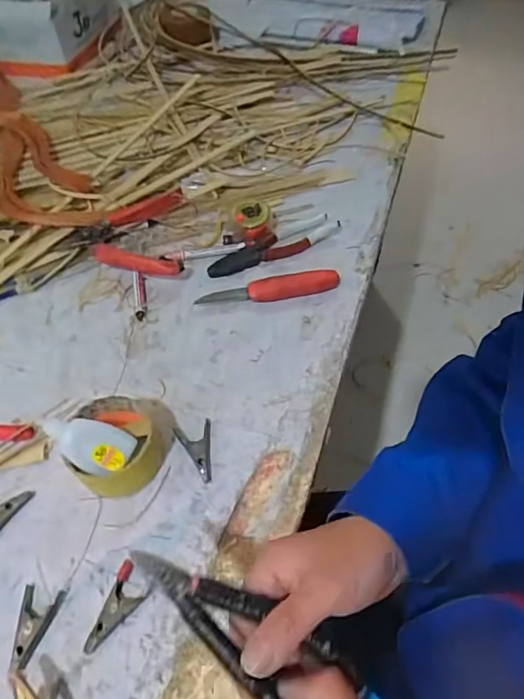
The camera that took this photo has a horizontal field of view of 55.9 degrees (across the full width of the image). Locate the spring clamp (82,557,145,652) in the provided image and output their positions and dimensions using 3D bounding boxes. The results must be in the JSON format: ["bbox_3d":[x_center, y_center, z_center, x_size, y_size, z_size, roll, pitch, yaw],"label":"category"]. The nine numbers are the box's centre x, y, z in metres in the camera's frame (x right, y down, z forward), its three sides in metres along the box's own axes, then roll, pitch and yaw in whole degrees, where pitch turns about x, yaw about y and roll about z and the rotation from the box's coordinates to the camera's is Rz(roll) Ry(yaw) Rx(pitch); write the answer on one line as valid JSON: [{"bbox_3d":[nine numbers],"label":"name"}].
[{"bbox_3d":[-0.111,0.203,0.387,0.029,0.013,0.067,14,54,13],"label":"spring clamp"}]

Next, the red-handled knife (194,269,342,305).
[{"bbox_3d":[0.008,-0.072,0.581,0.162,0.022,0.021,-8,53,-4],"label":"red-handled knife"}]

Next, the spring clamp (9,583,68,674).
[{"bbox_3d":[-0.179,0.215,0.382,0.033,0.011,0.058,6,53,7],"label":"spring clamp"}]

